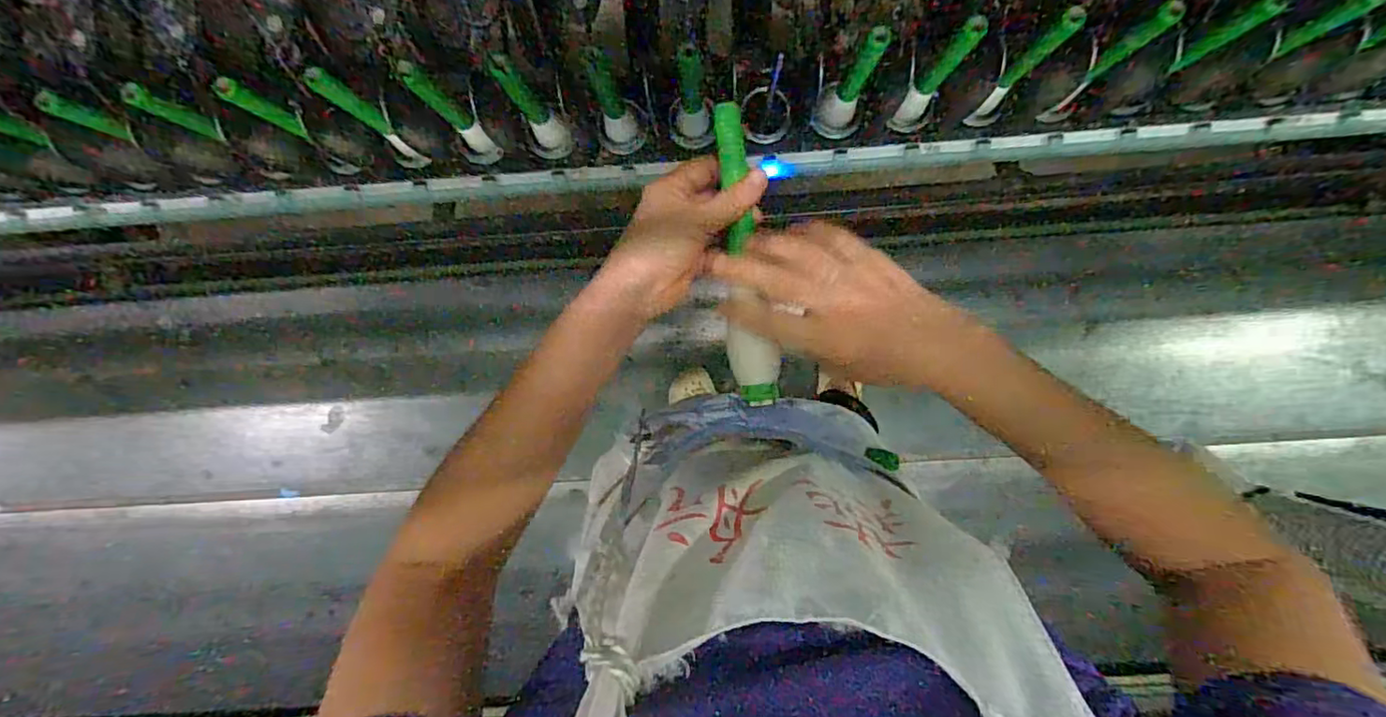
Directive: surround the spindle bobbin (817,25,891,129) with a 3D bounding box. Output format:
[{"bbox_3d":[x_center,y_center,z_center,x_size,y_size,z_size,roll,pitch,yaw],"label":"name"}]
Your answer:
[{"bbox_3d":[0.141,-0.241,0.524,0.031,0.130,0.034,0,93,1],"label":"spindle bobbin"}]

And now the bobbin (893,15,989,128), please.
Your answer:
[{"bbox_3d":[0.210,-0.240,0.514,0.028,0.144,0.032,41,93,-1],"label":"bobbin"}]

